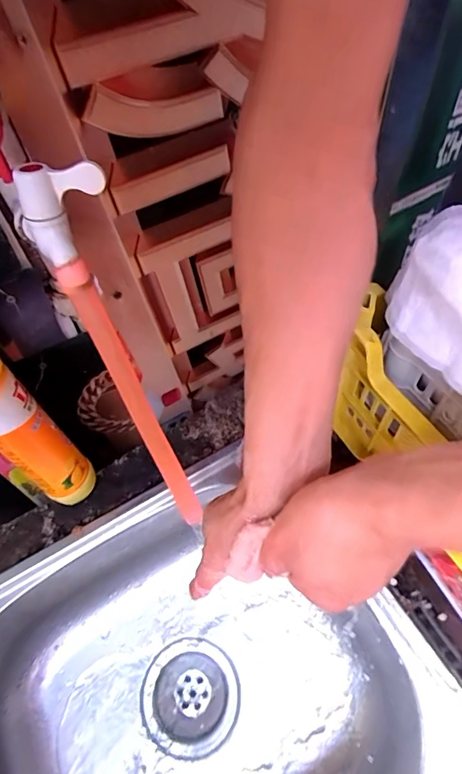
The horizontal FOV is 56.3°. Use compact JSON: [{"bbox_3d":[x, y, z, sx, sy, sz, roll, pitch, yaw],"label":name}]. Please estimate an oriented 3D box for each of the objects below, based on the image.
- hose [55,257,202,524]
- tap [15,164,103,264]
[{"bbox_3d":[-0.076,0.015,0.351,0.020,0.236,0.016,-28,25,-15],"label":"hose"},{"bbox_3d":[-0.121,-0.127,0.301,0.055,0.053,0.055,-36,57,-20],"label":"tap"}]

